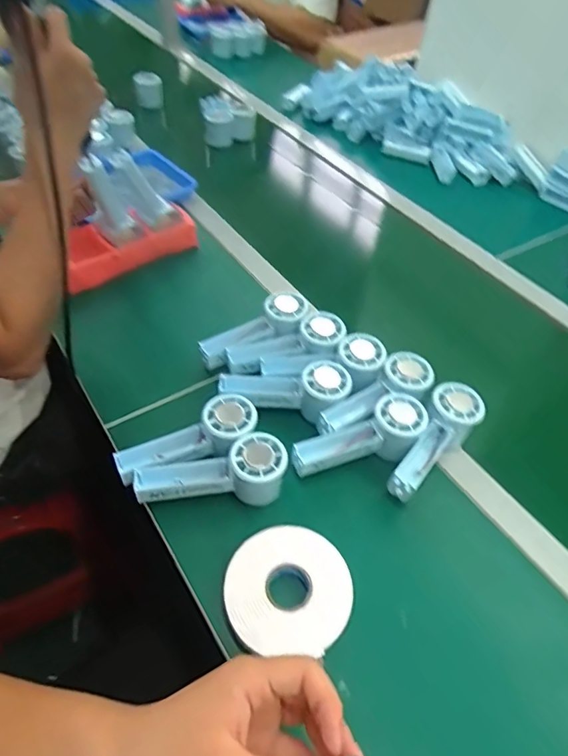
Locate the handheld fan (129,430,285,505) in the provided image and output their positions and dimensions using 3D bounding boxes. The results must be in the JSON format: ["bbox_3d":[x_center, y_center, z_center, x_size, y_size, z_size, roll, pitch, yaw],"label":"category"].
[{"bbox_3d":[-0.072,0.104,0.503,0.150,0.057,0.057,-10,50,-15],"label":"handheld fan"}]

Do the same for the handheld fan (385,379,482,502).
[{"bbox_3d":[0.169,0.070,0.547,0.055,0.041,0.156,28,52,19],"label":"handheld fan"}]

